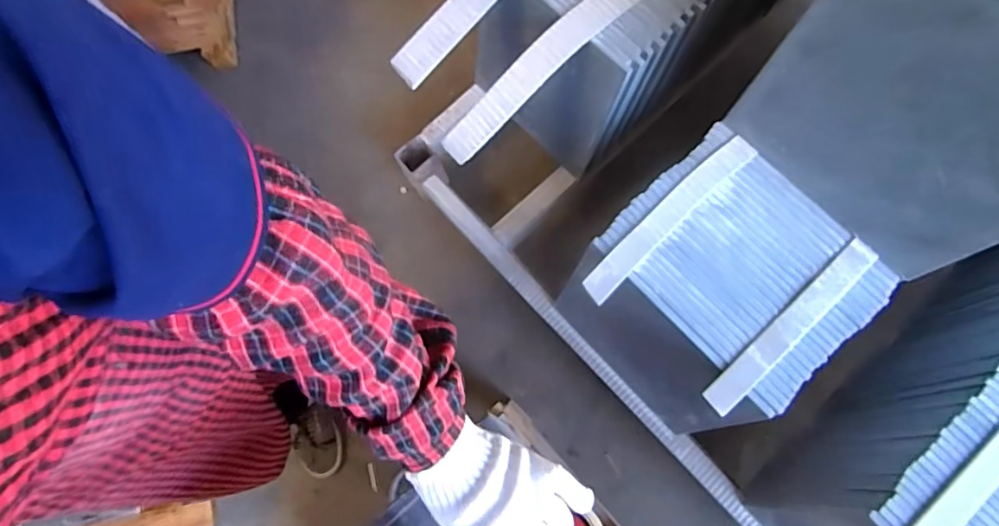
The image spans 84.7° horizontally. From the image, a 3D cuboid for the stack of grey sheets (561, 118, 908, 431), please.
[{"bbox_3d":[0.301,0.043,0.832,0.300,0.271,0.302,-43,81,-7],"label":"stack of grey sheets"}]

